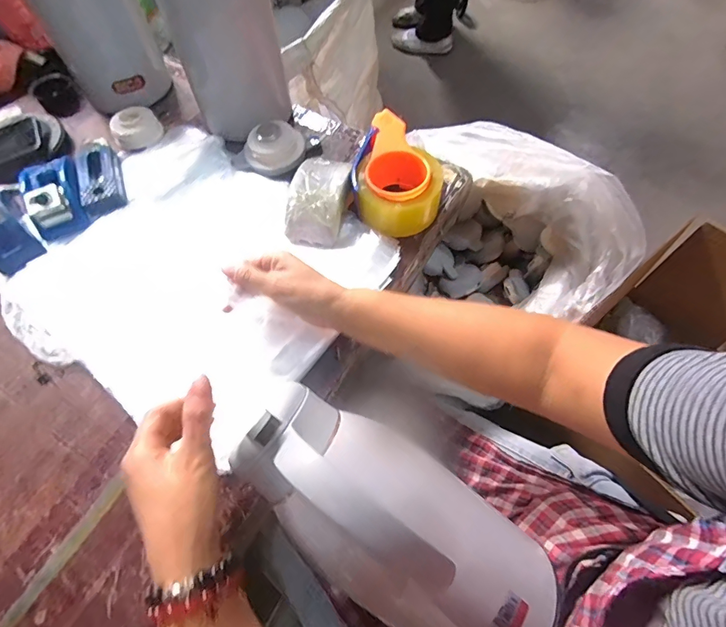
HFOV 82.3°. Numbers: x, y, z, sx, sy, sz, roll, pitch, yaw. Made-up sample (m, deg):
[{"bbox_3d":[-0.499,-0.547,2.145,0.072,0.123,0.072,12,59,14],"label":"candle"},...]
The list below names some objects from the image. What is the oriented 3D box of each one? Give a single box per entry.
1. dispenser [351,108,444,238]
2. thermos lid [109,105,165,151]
[{"bbox_3d":[0.050,-0.177,0.539,0.111,0.060,0.157,11,61,7],"label":"dispenser"},{"bbox_3d":[-0.339,-0.278,0.622,0.067,0.027,0.063,0,61,1],"label":"thermos lid"}]

